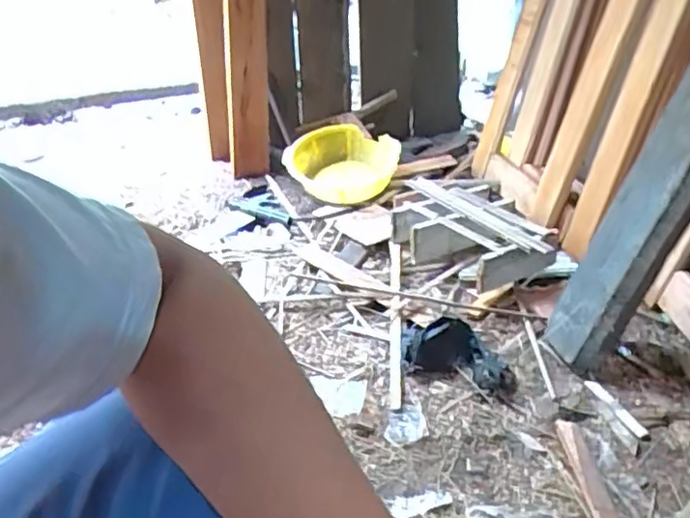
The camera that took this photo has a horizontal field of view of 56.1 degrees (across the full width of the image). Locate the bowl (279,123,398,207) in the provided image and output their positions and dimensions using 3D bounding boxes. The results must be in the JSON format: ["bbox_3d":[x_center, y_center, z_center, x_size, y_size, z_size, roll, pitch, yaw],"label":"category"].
[{"bbox_3d":[0.002,-0.264,1.773,0.296,0.130,0.271,0,31,0],"label":"bowl"}]

